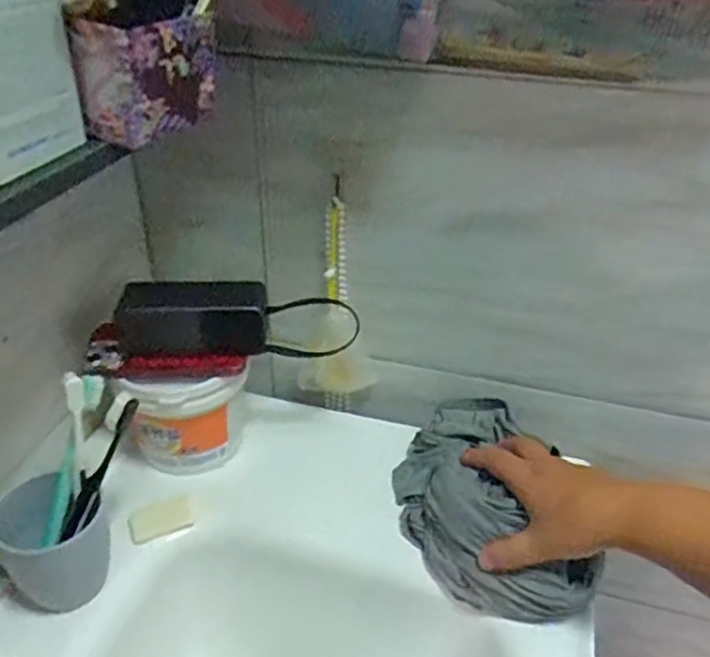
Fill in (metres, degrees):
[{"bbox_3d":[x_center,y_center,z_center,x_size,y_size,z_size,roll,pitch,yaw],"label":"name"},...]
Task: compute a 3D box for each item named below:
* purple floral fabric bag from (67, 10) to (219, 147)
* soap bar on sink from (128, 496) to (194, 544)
[{"bbox_3d":[-0.133,-0.167,0.427,0.043,0.069,0.087,14,36,17],"label":"purple floral fabric bag"},{"bbox_3d":[-0.177,0.174,0.597,0.055,0.015,0.028,-14,37,-22],"label":"soap bar on sink"}]

